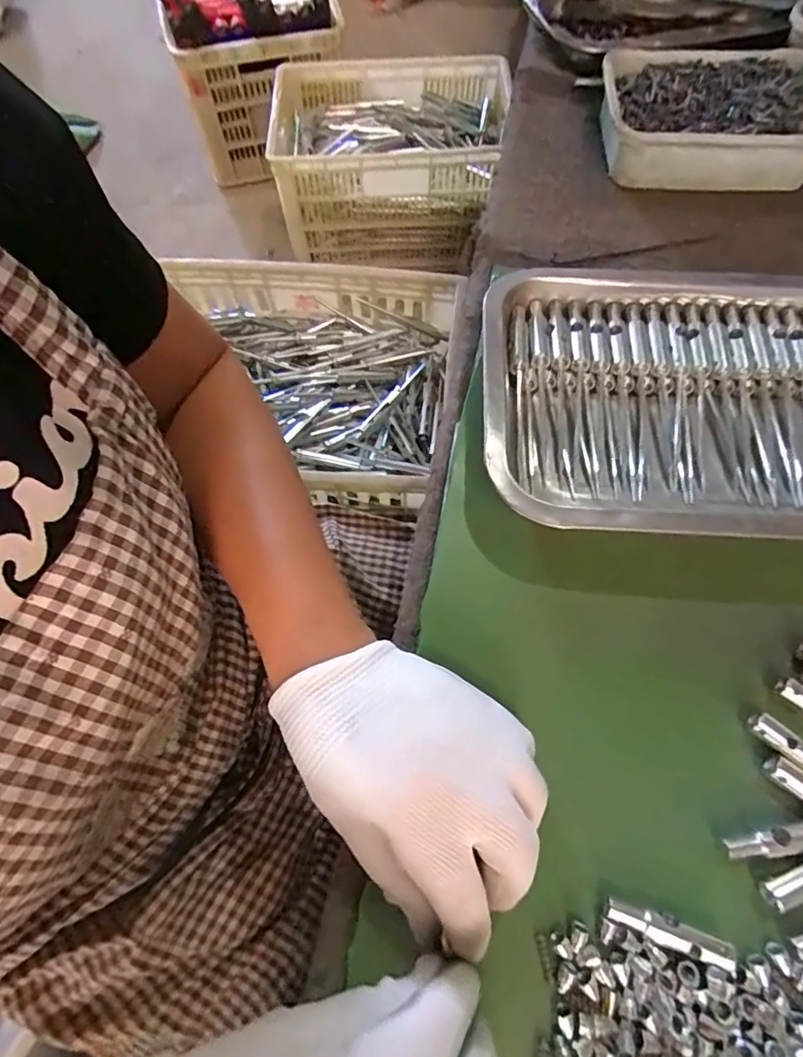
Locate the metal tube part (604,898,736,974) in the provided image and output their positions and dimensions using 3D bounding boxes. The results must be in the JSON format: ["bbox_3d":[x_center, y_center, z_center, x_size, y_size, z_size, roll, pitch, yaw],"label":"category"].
[{"bbox_3d":[0.113,0.170,0.226,0.052,0.008,0.011,18,67,11],"label":"metal tube part"}]

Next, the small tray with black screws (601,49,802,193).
[{"bbox_3d":[0.256,-0.340,0.444,0.185,0.046,0.129,0,65,3],"label":"small tray with black screws"}]

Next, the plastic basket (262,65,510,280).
[{"bbox_3d":[-0.014,-0.770,1.137,0.464,0.231,0.319,0,66,3],"label":"plastic basket"}]

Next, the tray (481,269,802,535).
[{"bbox_3d":[0.185,-0.076,0.322,0.271,0.038,0.192,2,65,4],"label":"tray"}]

